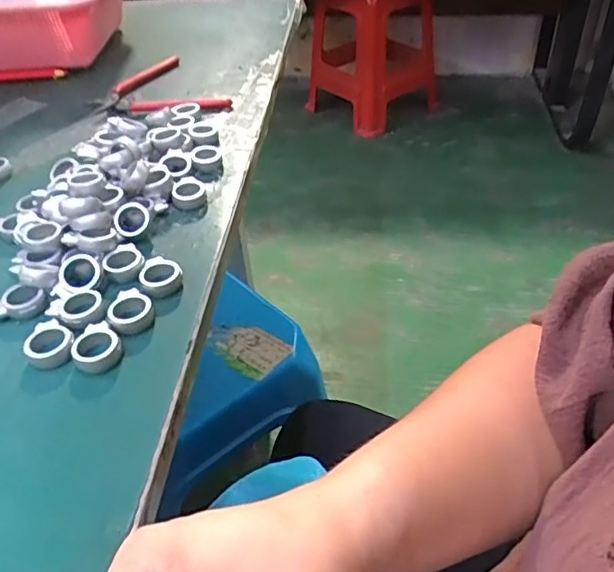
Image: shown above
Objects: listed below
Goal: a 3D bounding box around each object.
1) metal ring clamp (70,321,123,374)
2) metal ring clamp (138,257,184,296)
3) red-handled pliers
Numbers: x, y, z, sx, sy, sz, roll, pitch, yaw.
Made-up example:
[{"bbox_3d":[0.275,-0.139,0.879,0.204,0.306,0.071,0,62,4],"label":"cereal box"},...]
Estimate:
[{"bbox_3d":[-0.118,0.034,0.327,0.026,0.010,0.033,-21,44,-18],"label":"metal ring clamp"},{"bbox_3d":[-0.092,-0.006,0.369,0.026,0.010,0.030,-19,43,-16],"label":"metal ring clamp"},{"bbox_3d":[-0.156,-0.197,0.593,0.106,0.014,0.144,-25,45,-22],"label":"red-handled pliers"}]

